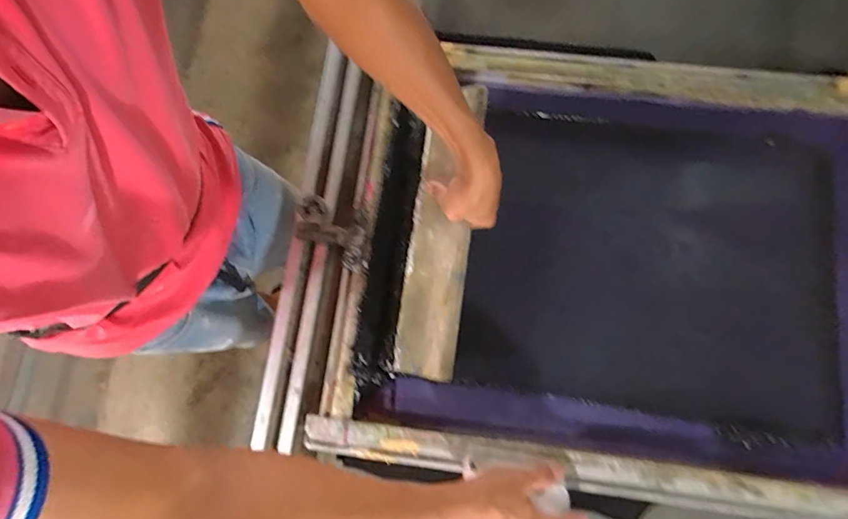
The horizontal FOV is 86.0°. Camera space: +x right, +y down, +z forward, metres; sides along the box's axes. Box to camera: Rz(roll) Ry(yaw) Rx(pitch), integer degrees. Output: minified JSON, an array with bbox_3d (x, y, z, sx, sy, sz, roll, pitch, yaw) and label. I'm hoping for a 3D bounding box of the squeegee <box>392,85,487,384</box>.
[{"bbox_3d":[0.019,-0.034,0.560,0.081,0.025,0.351,3,81,27],"label":"squeegee"}]

